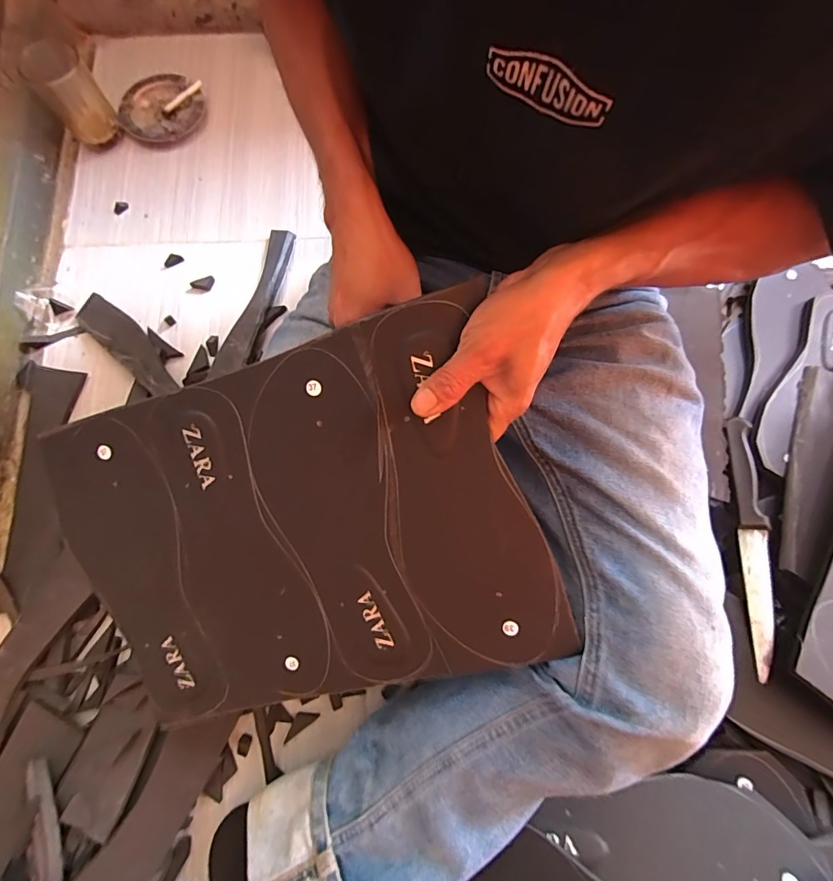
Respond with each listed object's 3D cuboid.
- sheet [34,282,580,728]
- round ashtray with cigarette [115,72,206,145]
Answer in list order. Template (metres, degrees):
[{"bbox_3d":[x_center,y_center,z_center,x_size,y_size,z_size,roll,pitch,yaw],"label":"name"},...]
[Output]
[{"bbox_3d":[-0.092,0.072,0.312,0.340,0.010,0.251,-16,98,11],"label":"sheet"},{"bbox_3d":[-0.363,-0.474,0.617,0.104,0.024,0.112,30,79,6],"label":"round ashtray with cigarette"}]

